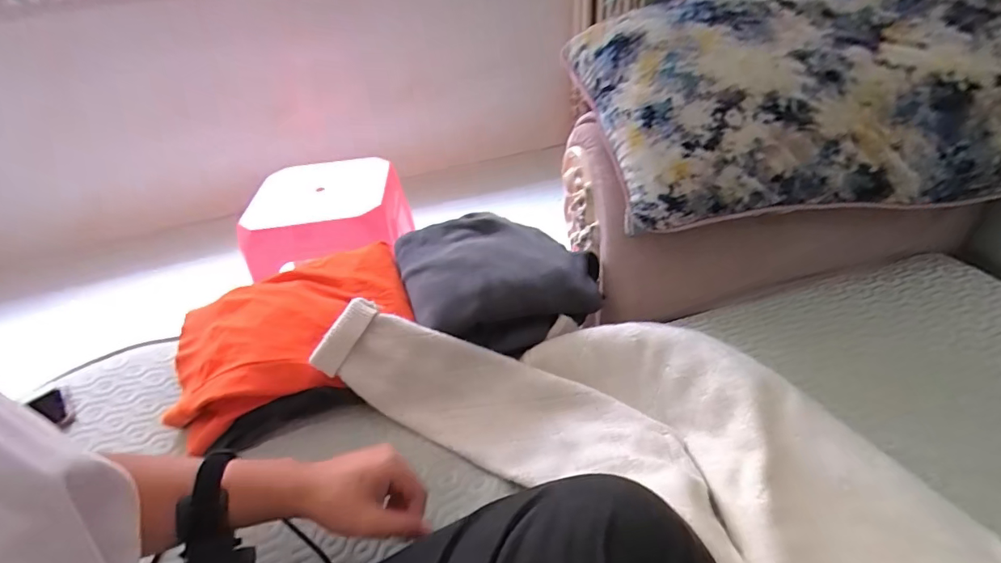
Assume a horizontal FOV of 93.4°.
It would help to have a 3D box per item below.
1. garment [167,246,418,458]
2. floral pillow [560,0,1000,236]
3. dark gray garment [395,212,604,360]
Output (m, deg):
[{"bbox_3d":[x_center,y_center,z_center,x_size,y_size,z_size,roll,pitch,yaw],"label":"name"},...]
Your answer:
[{"bbox_3d":[-0.280,0.071,0.640,0.308,0.087,0.216,-16,39,-14],"label":"garment"},{"bbox_3d":[0.438,-0.285,0.675,0.595,0.166,0.382,-8,73,0],"label":"floral pillow"},{"bbox_3d":[0.009,-0.016,0.688,0.285,0.082,0.218,-18,39,-15],"label":"dark gray garment"}]

